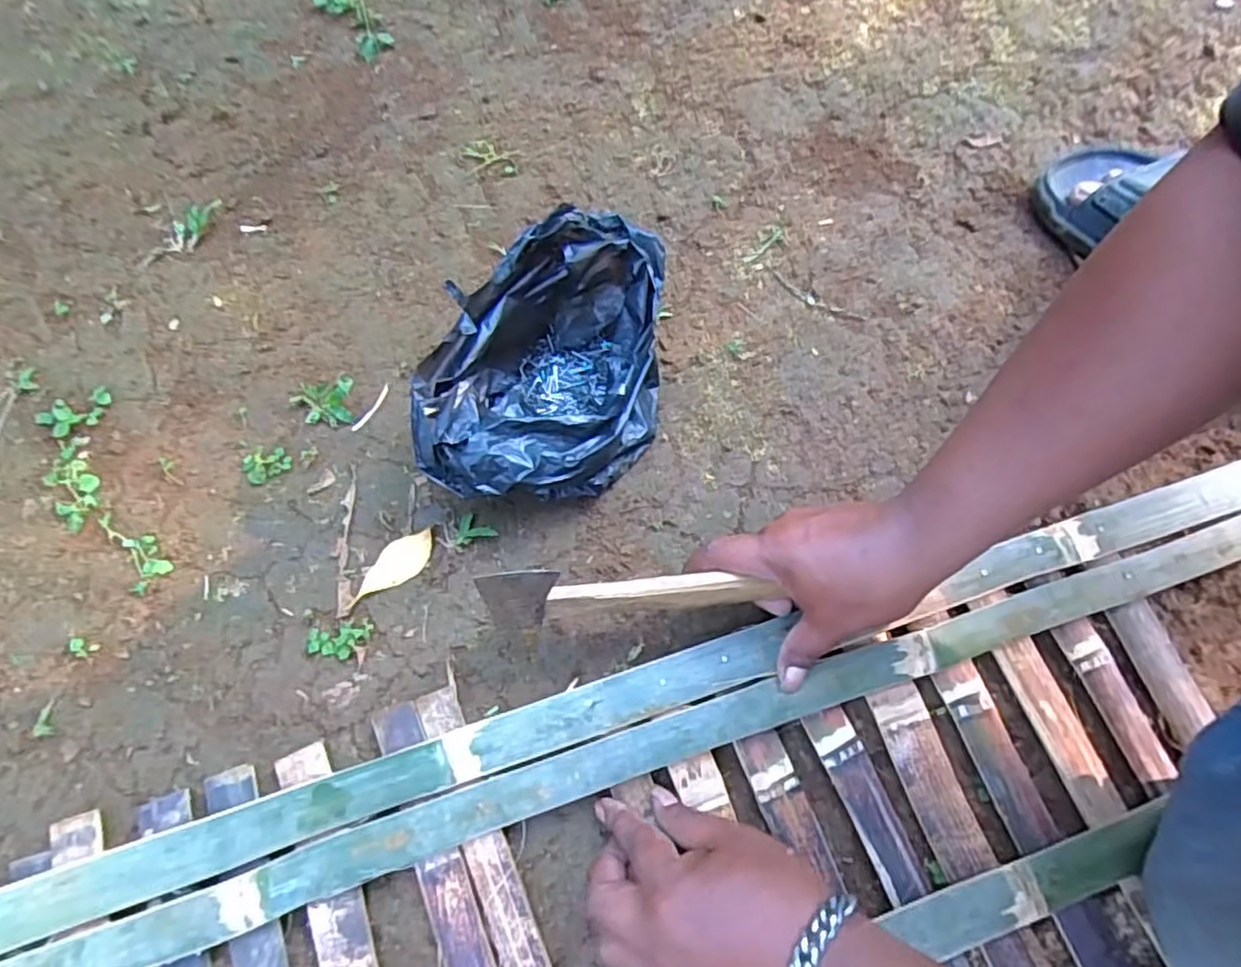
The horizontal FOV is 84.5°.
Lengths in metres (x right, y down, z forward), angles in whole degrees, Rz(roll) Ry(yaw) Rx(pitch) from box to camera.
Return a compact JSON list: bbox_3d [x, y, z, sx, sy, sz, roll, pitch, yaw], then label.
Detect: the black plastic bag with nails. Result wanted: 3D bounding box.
[{"bbox_3d":[-0.050,-0.081,0.489,0.151,0.109,0.197,8,69,4],"label":"black plastic bag with nails"}]

